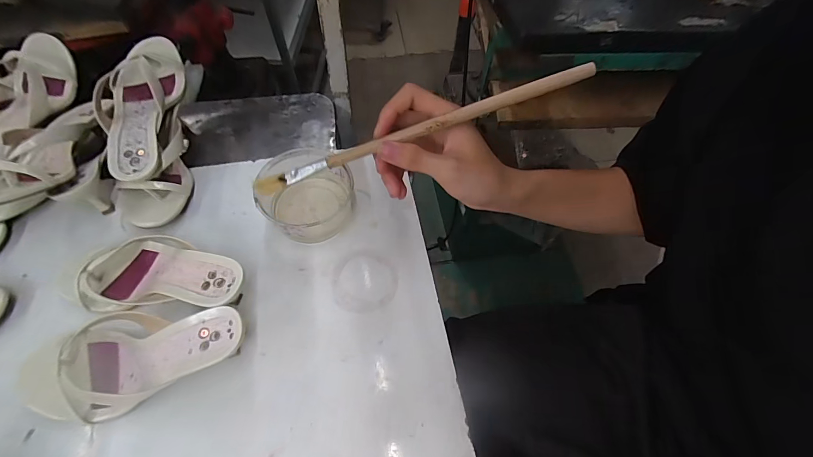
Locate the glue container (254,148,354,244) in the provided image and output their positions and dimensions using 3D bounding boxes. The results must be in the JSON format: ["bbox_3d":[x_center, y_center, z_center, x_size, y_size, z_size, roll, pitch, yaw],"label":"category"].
[{"bbox_3d":[-0.130,-0.042,0.474,0.120,0.061,0.111,0,61,-2],"label":"glue container"}]

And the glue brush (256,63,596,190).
[{"bbox_3d":[0.007,-0.072,0.274,0.263,0.012,0.011,-17,65,8],"label":"glue brush"}]

